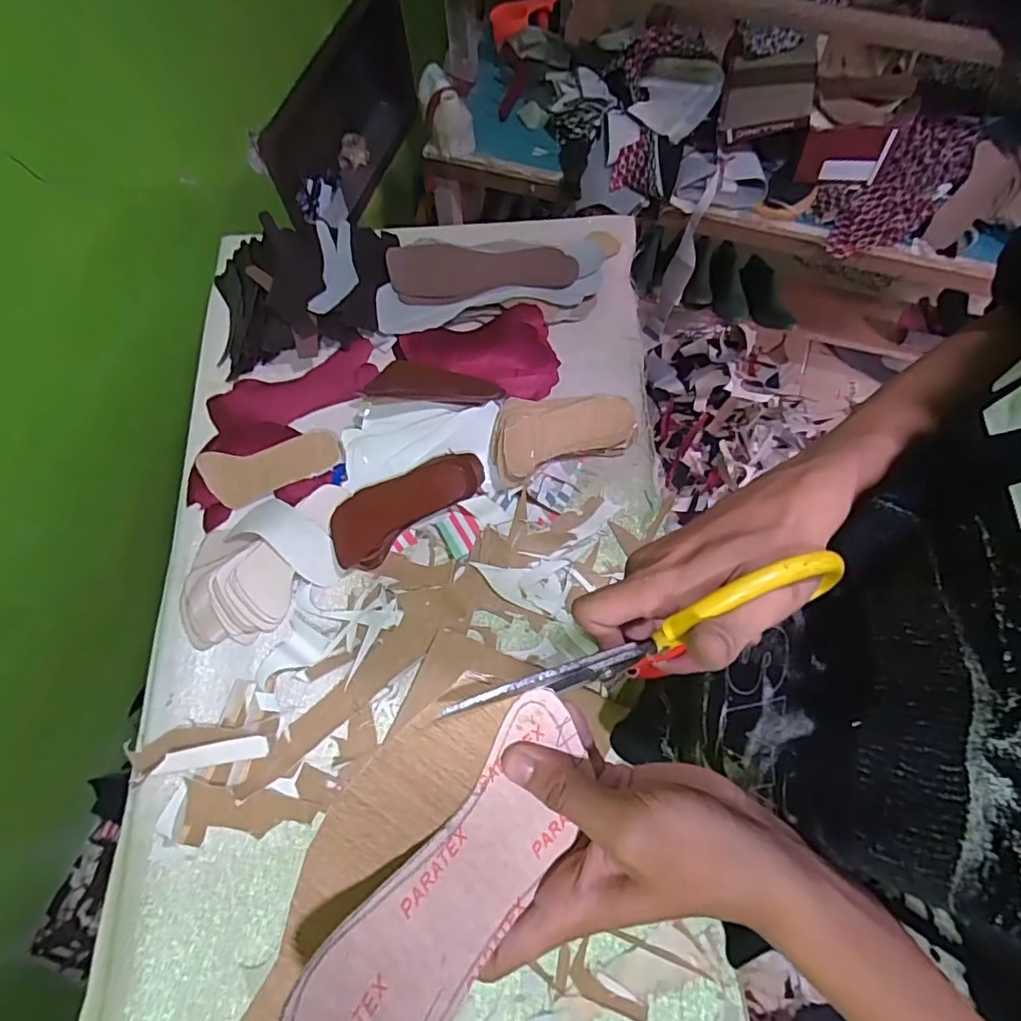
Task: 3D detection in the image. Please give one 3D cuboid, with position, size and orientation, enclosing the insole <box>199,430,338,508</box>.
[{"bbox_3d":[-0.295,-0.051,0.716,0.162,0.010,0.069,-13,104,-12],"label":"insole"}]

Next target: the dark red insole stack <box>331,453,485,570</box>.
[{"bbox_3d":[-0.127,-0.009,0.694,0.199,0.035,0.080,-34,72,-11],"label":"dark red insole stack"}]

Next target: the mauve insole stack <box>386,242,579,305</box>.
[{"bbox_3d":[-0.037,-0.334,0.799,0.257,0.018,0.086,-5,84,-7],"label":"mauve insole stack"}]

